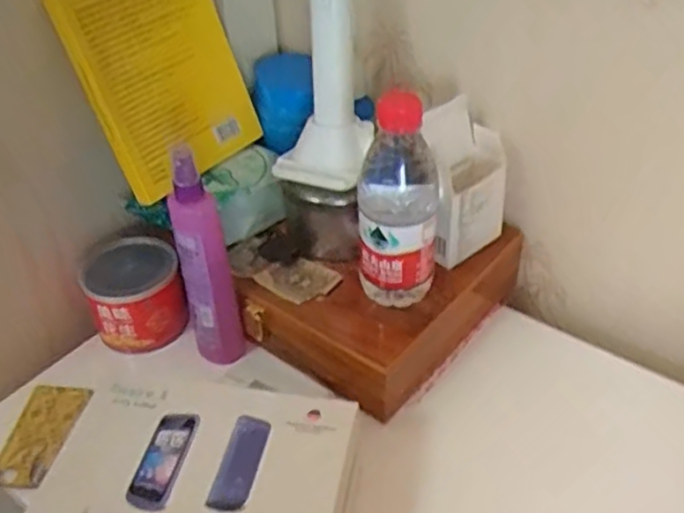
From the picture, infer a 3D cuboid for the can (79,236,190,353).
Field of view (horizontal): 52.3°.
[{"bbox_3d":[-0.189,0.032,0.638,0.081,0.076,0.082,-2,39,2],"label":"can"}]

